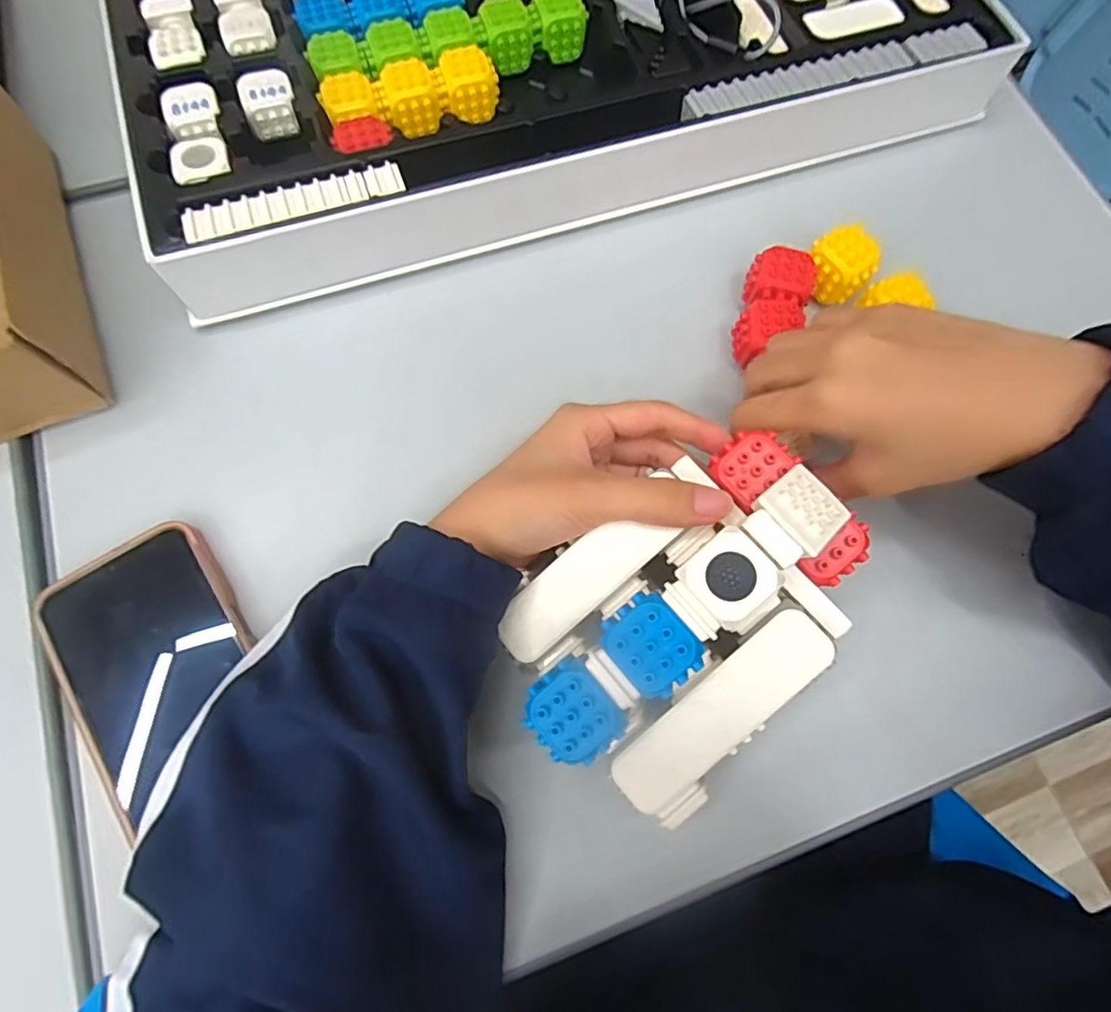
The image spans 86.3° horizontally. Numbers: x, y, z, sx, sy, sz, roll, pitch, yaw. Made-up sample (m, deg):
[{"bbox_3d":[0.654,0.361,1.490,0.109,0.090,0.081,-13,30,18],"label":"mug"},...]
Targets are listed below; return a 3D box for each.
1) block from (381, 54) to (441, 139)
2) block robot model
[{"bbox_3d":[-0.091,-0.258,0.374,0.030,0.025,0.038,-13,73,-6],"label":"block"},{"bbox_3d":[0.058,0.043,0.248,0.157,0.067,0.111,-42,78,-14],"label":"block robot model"}]

